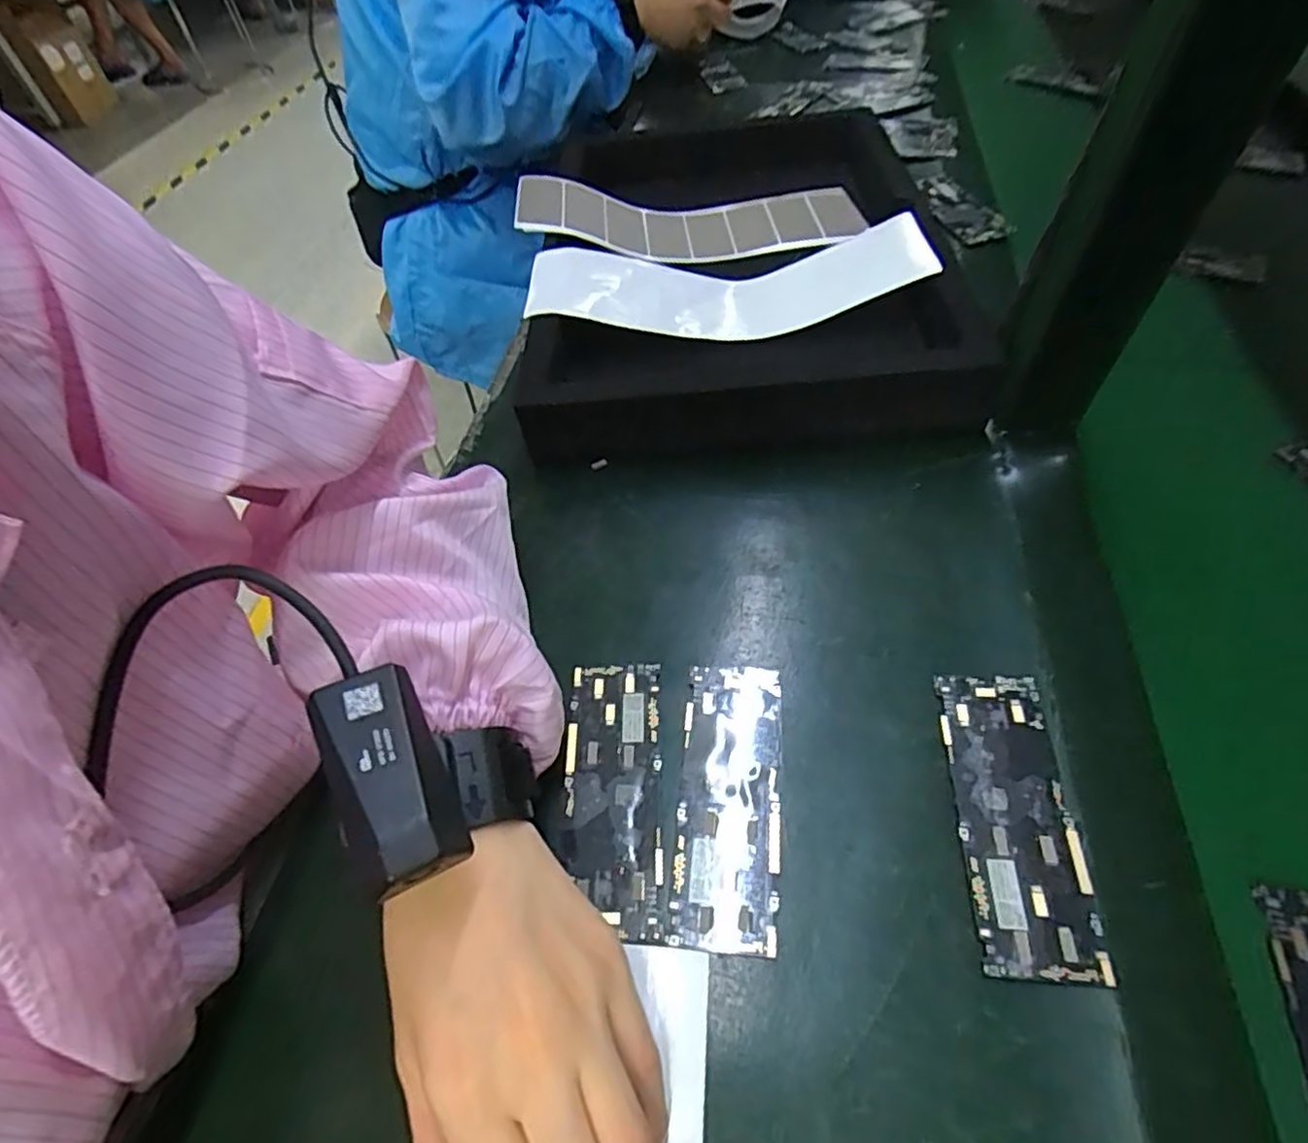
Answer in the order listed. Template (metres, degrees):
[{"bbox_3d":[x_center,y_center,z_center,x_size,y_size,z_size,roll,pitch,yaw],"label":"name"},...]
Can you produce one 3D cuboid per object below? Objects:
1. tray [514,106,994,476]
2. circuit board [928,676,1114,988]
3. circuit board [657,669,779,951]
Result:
[{"bbox_3d":[0.061,-0.253,0.533,0.293,0.072,0.442,-3,53,4],"label":"tray"},{"bbox_3d":[0.151,0.101,0.277,0.043,0.007,0.123,1,53,7],"label":"circuit board"},{"bbox_3d":[0.033,0.099,0.294,0.045,0.004,0.124,3,54,8],"label":"circuit board"}]

